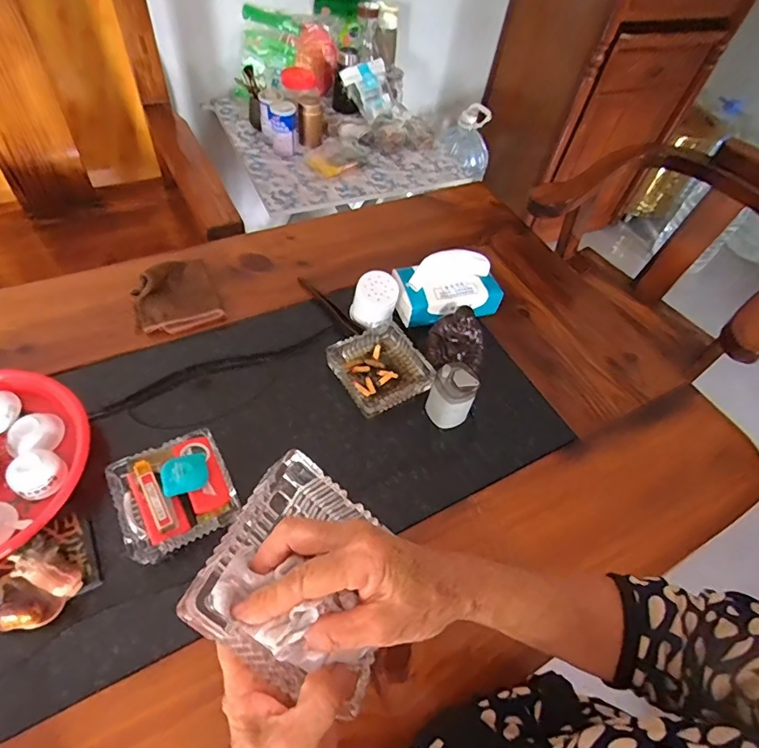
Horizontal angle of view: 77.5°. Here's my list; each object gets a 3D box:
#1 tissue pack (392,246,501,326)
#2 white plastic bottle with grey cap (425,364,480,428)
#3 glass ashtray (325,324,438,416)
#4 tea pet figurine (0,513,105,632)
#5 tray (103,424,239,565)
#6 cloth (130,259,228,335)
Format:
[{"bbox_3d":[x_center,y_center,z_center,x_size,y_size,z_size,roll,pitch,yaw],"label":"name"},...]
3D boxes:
[{"bbox_3d":[0.110,-0.135,0.748,0.166,0.092,0.090,-1,55,-9],"label":"tissue pack"},{"bbox_3d":[0.098,0.029,0.644,0.060,0.086,0.051,19,54,6],"label":"white plastic bottle with grey cap"},{"bbox_3d":[0.000,-0.008,0.695,0.122,0.038,0.126,-25,62,-24],"label":"glass ashtray"},{"bbox_3d":[-0.350,0.199,0.488,0.092,0.048,0.103,-26,61,-24],"label":"tea pet figurine"},{"bbox_3d":[-0.239,0.133,0.547,0.123,0.062,0.124,-22,60,-22],"label":"tray"},{"bbox_3d":[-0.314,-0.124,0.722,0.124,0.038,0.128,-19,59,-20],"label":"cloth"}]

